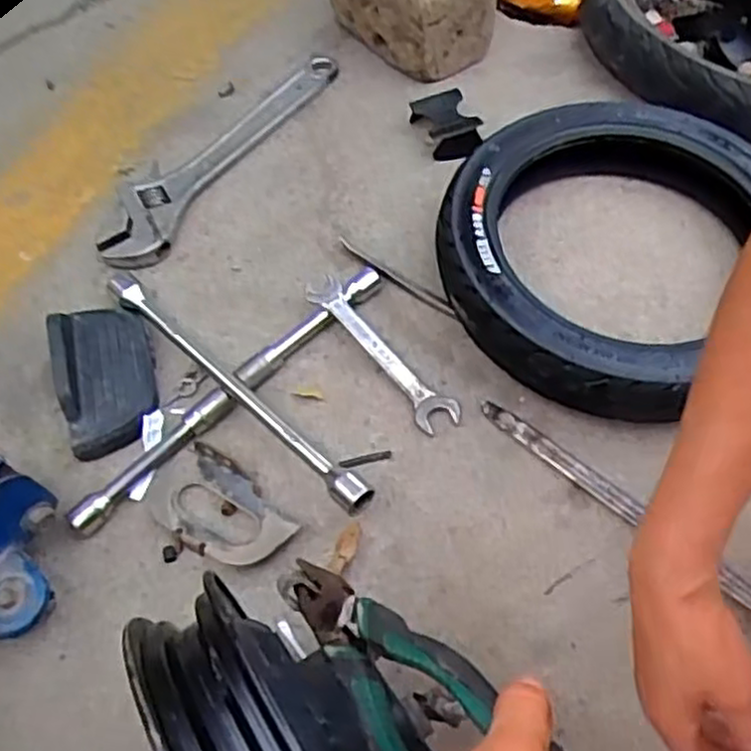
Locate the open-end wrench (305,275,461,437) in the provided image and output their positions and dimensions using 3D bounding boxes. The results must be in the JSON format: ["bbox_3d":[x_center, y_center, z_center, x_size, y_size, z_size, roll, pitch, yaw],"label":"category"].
[{"bbox_3d":[0.003,-0.020,0.692,0.039,0.010,0.183,-41,76,-11],"label":"open-end wrench"}]

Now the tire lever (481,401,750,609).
[{"bbox_3d":[0.205,0.108,0.623,0.288,0.009,0.020,36,68,22],"label":"tire lever"}]

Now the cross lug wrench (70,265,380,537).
[{"bbox_3d":[-0.125,0.014,0.675,0.246,0.033,0.243,-2,59,2],"label":"cross lug wrench"}]

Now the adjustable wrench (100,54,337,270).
[{"bbox_3d":[-0.179,-0.251,0.830,0.095,0.025,0.350,29,65,22],"label":"adjustable wrench"}]

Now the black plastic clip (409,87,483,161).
[{"bbox_3d":[0.077,-0.268,0.819,0.060,0.025,0.084,-19,58,-5],"label":"black plastic clip"}]

